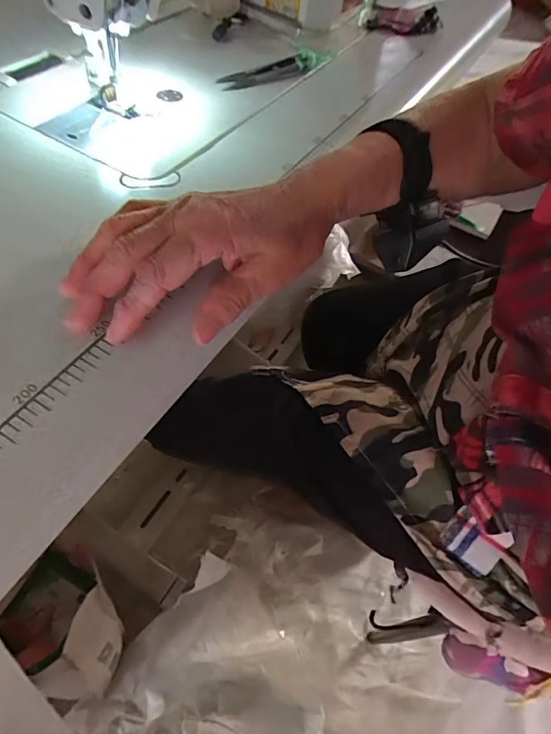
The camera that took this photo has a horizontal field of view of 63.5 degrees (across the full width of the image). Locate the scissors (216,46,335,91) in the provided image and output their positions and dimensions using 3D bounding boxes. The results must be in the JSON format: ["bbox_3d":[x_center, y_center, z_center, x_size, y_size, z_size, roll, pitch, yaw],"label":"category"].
[{"bbox_3d":[0.004,-0.274,0.409,0.129,0.014,0.020,-35,66,-23],"label":"scissors"}]

